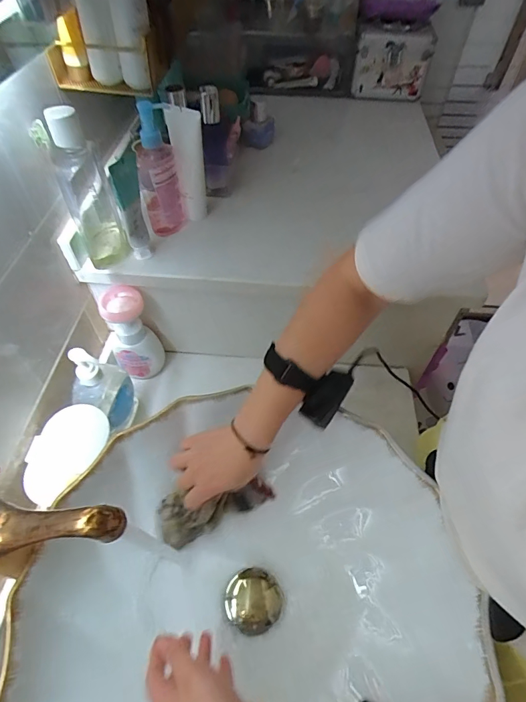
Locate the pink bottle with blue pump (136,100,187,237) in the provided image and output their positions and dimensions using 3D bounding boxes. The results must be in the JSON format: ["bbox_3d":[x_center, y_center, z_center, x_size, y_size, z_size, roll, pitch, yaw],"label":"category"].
[{"bbox_3d":[-0.150,-0.253,0.570,0.060,0.175,0.048,-16,55,-11],"label":"pink bottle with blue pump"}]

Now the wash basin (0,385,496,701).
[{"bbox_3d":[-0.022,0.254,0.429,0.429,0.117,0.397,0,53,0],"label":"wash basin"}]

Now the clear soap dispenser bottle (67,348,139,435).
[{"bbox_3d":[-0.231,0.058,0.590,0.058,0.179,0.091,22,56,16],"label":"clear soap dispenser bottle"}]

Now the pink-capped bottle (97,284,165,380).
[{"bbox_3d":[-0.217,-0.029,0.663,0.073,0.165,0.060,-13,54,-9],"label":"pink-capped bottle"}]

